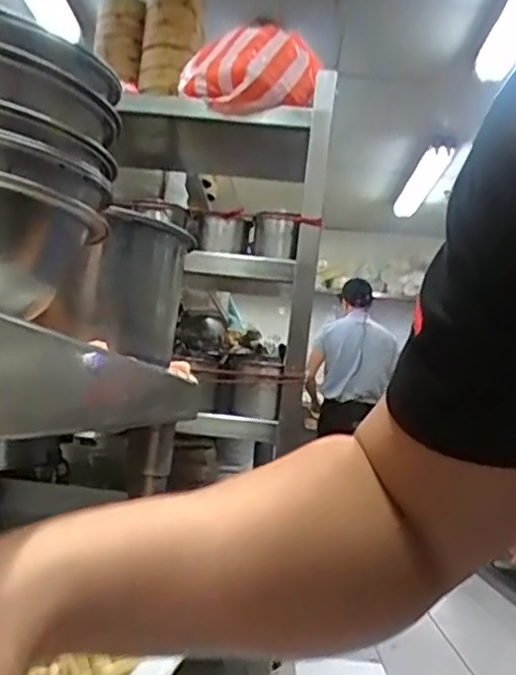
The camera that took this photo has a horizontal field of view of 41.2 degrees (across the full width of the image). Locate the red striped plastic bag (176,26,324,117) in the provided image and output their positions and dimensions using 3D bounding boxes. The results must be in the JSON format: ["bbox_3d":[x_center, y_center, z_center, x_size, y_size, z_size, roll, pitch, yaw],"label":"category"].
[{"bbox_3d":[-0.009,-0.534,1.366,0.246,0.209,0.115,4,-7,20],"label":"red striped plastic bag"}]

